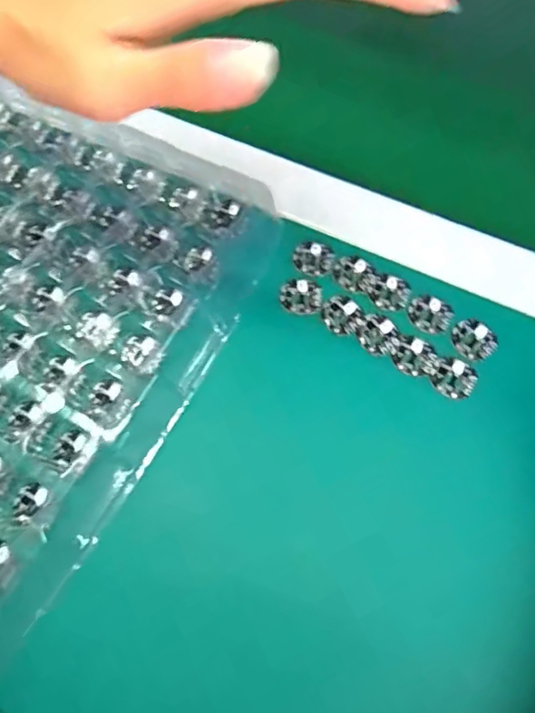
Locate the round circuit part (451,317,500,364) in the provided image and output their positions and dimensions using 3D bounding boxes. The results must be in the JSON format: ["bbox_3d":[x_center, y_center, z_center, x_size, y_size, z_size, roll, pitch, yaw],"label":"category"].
[{"bbox_3d":[0.115,-0.010,0.312,0.024,0.004,0.024,-24,69,-8],"label":"round circuit part"}]

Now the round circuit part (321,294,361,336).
[{"bbox_3d":[0.042,-0.024,0.322,0.020,0.004,0.023,10,67,7],"label":"round circuit part"}]

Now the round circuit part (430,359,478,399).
[{"bbox_3d":[0.102,0.011,0.304,0.021,0.004,0.022,33,72,13],"label":"round circuit part"}]

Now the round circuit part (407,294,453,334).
[{"bbox_3d":[0.092,-0.025,0.319,0.024,0.004,0.022,23,70,10],"label":"round circuit part"}]

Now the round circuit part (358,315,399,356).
[{"bbox_3d":[0.062,-0.012,0.317,0.020,0.004,0.024,-12,68,-4],"label":"round circuit part"}]

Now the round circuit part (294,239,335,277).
[{"bbox_3d":[0.028,-0.060,0.336,0.023,0.004,0.025,11,68,5],"label":"round circuit part"}]

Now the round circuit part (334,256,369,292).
[{"bbox_3d":[0.049,-0.050,0.331,0.019,0.004,0.023,4,66,4],"label":"round circuit part"}]

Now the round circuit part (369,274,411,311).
[{"bbox_3d":[0.071,-0.037,0.325,0.022,0.004,0.022,0,68,1],"label":"round circuit part"}]

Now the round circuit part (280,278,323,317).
[{"bbox_3d":[0.019,-0.035,0.328,0.024,0.004,0.023,0,68,1],"label":"round circuit part"}]

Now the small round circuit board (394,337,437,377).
[{"bbox_3d":[0.081,-0.001,0.310,0.022,0.004,0.022,0,68,1],"label":"small round circuit board"}]

